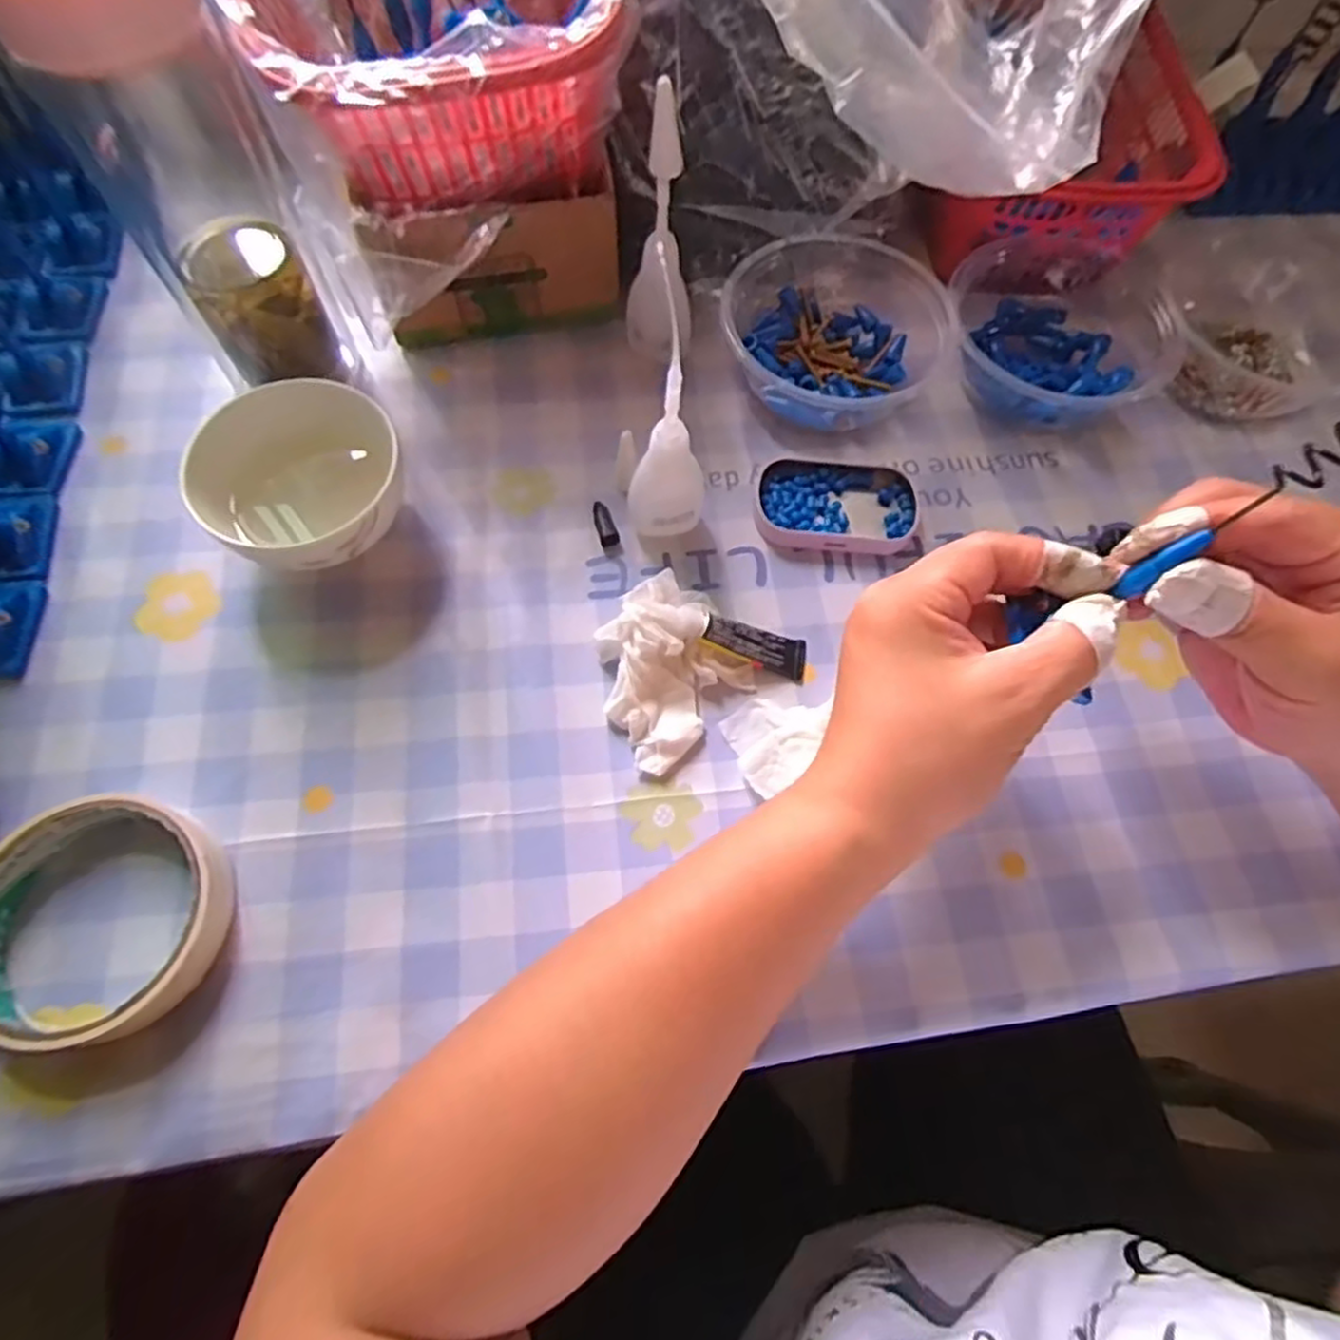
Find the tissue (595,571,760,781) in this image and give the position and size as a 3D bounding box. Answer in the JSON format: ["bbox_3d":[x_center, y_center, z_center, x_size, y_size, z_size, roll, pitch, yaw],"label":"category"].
[{"bbox_3d":[0.000,-0.002,0.316,0.063,0.025,0.070,-29,72,-13],"label":"tissue"}]

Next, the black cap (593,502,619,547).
[{"bbox_3d":[-0.031,-0.071,0.355,0.009,0.007,0.023,-14,70,-8],"label":"black cap"}]

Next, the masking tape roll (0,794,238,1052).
[{"bbox_3d":[-0.212,0.089,0.267,0.090,0.026,0.083,1,68,-2],"label":"masking tape roll"}]

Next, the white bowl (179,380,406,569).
[{"bbox_3d":[-0.158,-0.080,0.321,0.079,0.053,0.078,1,68,-2],"label":"white bowl"}]

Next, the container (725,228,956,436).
[{"bbox_3d":[0.082,-0.180,0.387,0.106,0.043,0.107,1,68,-2],"label":"container"}]

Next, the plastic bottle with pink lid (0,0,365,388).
[{"bbox_3d":[-0.194,-0.198,0.308,0.063,0.180,0.054,-29,72,-13],"label":"plastic bottle with pink lid"}]

